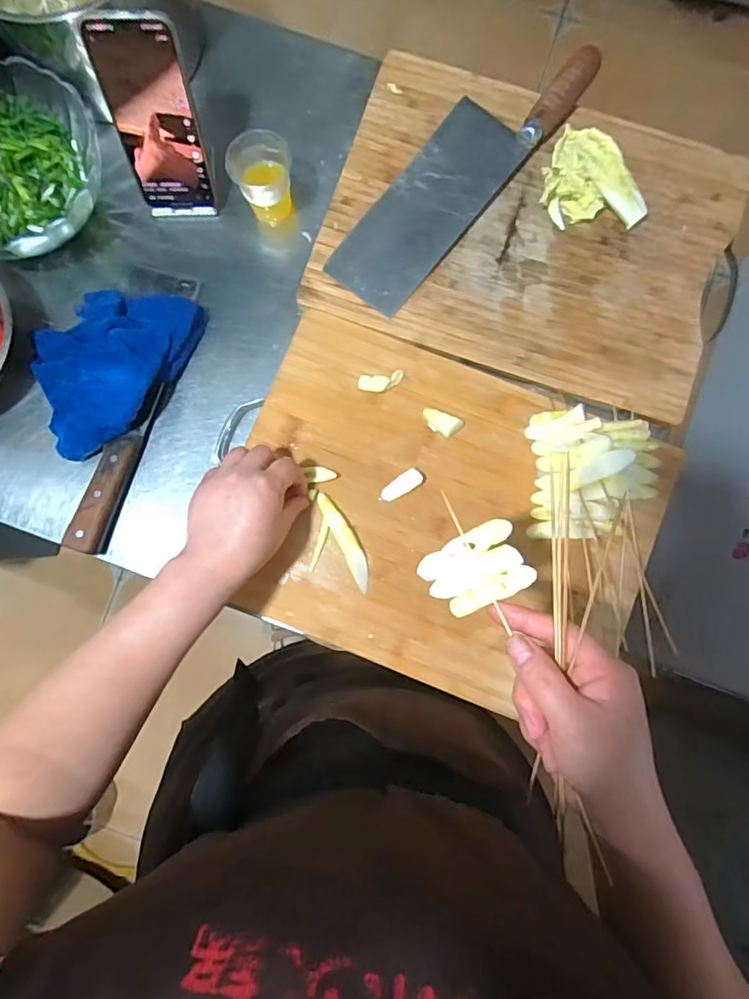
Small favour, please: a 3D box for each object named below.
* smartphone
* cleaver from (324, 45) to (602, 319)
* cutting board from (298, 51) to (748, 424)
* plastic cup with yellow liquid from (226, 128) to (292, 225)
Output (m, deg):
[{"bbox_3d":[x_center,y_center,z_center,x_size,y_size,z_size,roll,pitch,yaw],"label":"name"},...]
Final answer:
[{"bbox_3d":[-0.199,-0.341,0.477,0.073,0.159,0.013,-1,56,-1],"label":"smartphone"},{"bbox_3d":[0.086,-0.328,0.514,0.087,0.031,0.318,40,85,3],"label":"cleaver"},{"bbox_3d":[0.151,-0.266,0.518,0.391,0.023,0.287,18,84,1],"label":"cutting board"},{"bbox_3d":[-0.109,-0.314,0.515,0.060,0.072,0.057,0,84,-1],"label":"plastic cup with yellow liquid"}]

